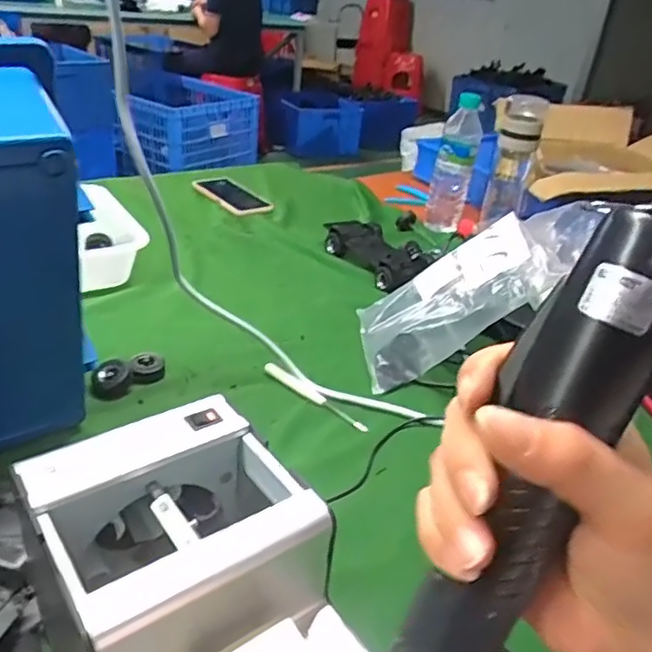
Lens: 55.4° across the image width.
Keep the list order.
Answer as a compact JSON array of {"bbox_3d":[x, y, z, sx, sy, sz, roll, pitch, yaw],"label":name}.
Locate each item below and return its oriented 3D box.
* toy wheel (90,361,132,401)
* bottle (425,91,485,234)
[{"bbox_3d":[-0.213,0.053,0.614,0.037,0.023,0.037,-3,32,-17],"label":"toy wheel"},{"bbox_3d":[0.220,-0.274,1.061,0.064,0.211,0.066,11,30,7],"label":"bottle"}]

